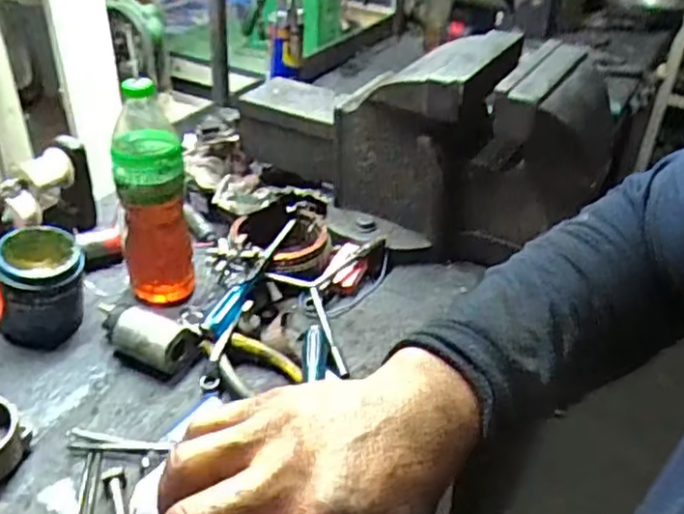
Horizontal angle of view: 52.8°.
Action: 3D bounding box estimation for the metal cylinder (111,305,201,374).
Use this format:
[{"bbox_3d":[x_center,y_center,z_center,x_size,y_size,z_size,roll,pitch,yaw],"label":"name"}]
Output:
[{"bbox_3d":[-0.217,0.088,0.784,0.094,0.053,0.054,16,37,20],"label":"metal cylinder"}]

